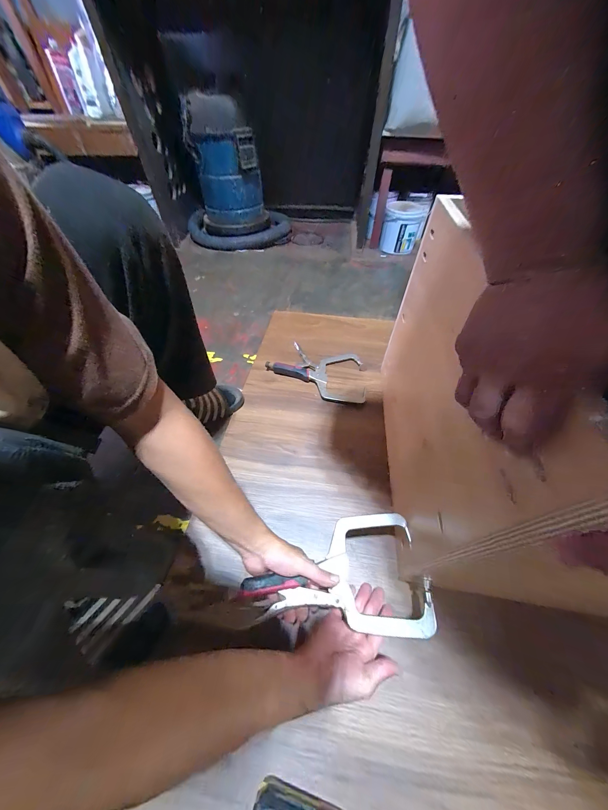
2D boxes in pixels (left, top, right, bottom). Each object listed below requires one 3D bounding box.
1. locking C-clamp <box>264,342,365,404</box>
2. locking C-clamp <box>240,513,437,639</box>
[{"bbox_3d":[0.063,-0.112,0.762,0.292,0.029,0.196,26,55,20],"label":"locking C-clamp"},{"bbox_3d":[0.052,0.248,0.402,0.275,0.022,0.157,3,51,3],"label":"locking C-clamp"}]

